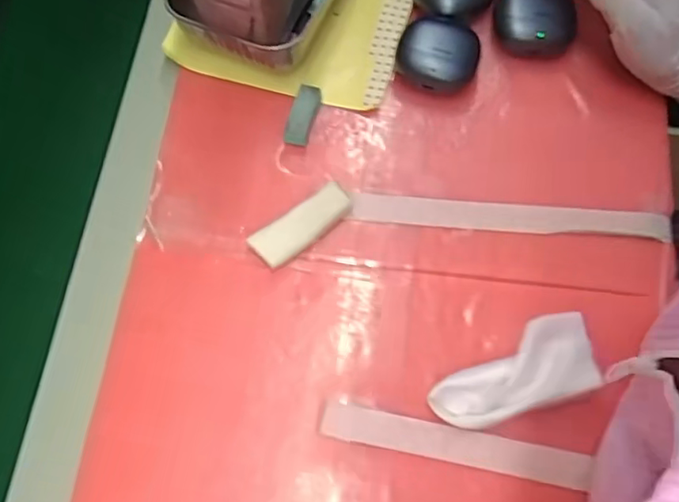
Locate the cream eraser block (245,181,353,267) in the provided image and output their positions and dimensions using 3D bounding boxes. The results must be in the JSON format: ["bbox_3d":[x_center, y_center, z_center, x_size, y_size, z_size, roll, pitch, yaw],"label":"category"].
[{"bbox_3d":[-0.023,-0.016,0.385,0.068,0.012,0.025,-35,74,-11],"label":"cream eraser block"}]

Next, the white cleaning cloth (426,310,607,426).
[{"bbox_3d":[0.102,0.071,0.351,0.100,0.016,0.045,-19,72,-6],"label":"white cleaning cloth"}]

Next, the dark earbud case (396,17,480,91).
[{"bbox_3d":[0.068,-0.135,0.413,0.053,0.030,0.050,13,72,5],"label":"dark earbud case"}]

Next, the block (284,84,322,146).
[{"bbox_3d":[-0.025,-0.092,0.402,0.014,0.012,0.041,19,85,7],"label":"block"}]

